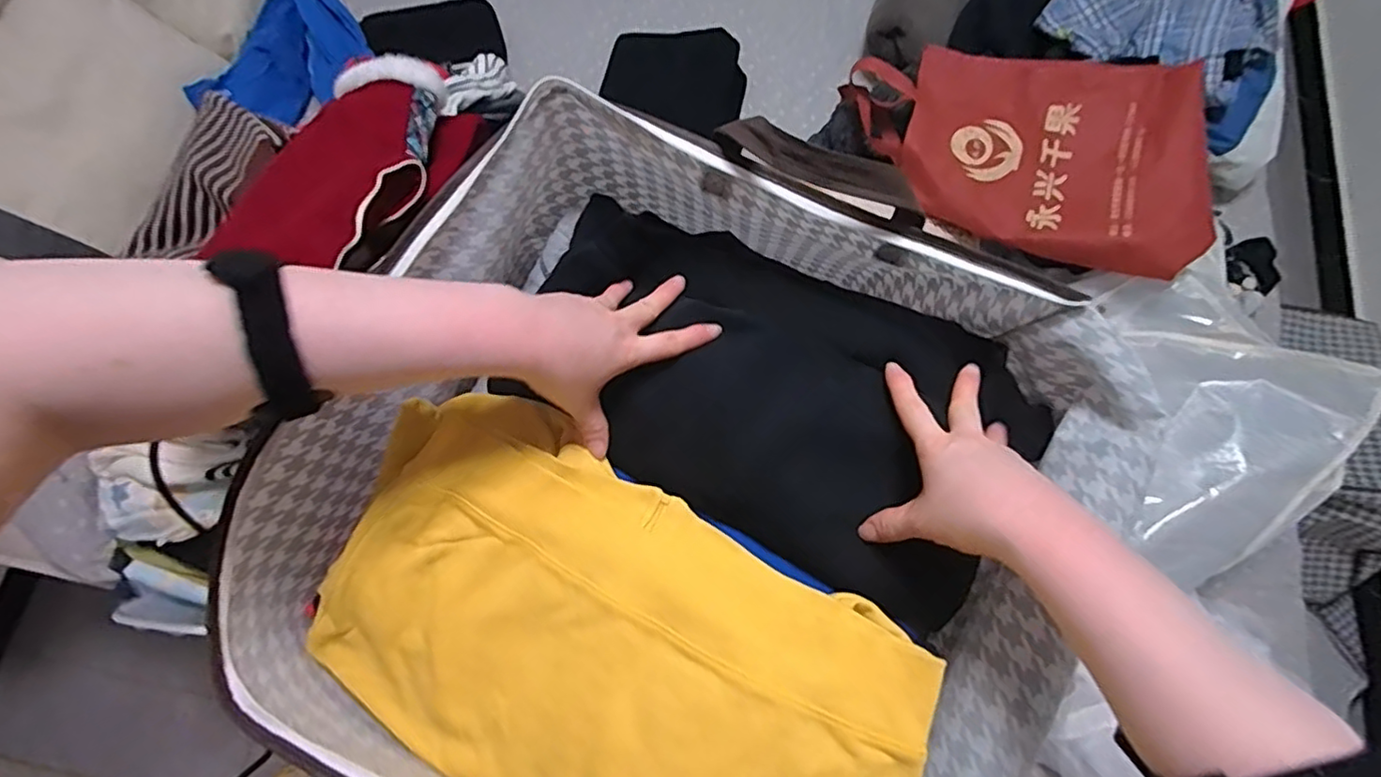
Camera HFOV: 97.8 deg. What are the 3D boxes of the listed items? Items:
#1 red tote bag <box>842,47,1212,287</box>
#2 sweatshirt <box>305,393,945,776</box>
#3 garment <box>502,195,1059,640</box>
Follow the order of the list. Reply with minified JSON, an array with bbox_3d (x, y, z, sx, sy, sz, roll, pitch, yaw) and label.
[{"bbox_3d":[0.481,-0.366,0.893,0.509,0.116,0.299,19,74,6],"label":"red tote bag"},{"bbox_3d":[-0.059,0.174,0.387,0.378,0.079,0.223,30,76,9],"label":"sweatshirt"},{"bbox_3d":[0.055,-0.006,0.453,0.392,0.053,0.214,29,75,8],"label":"garment"}]

